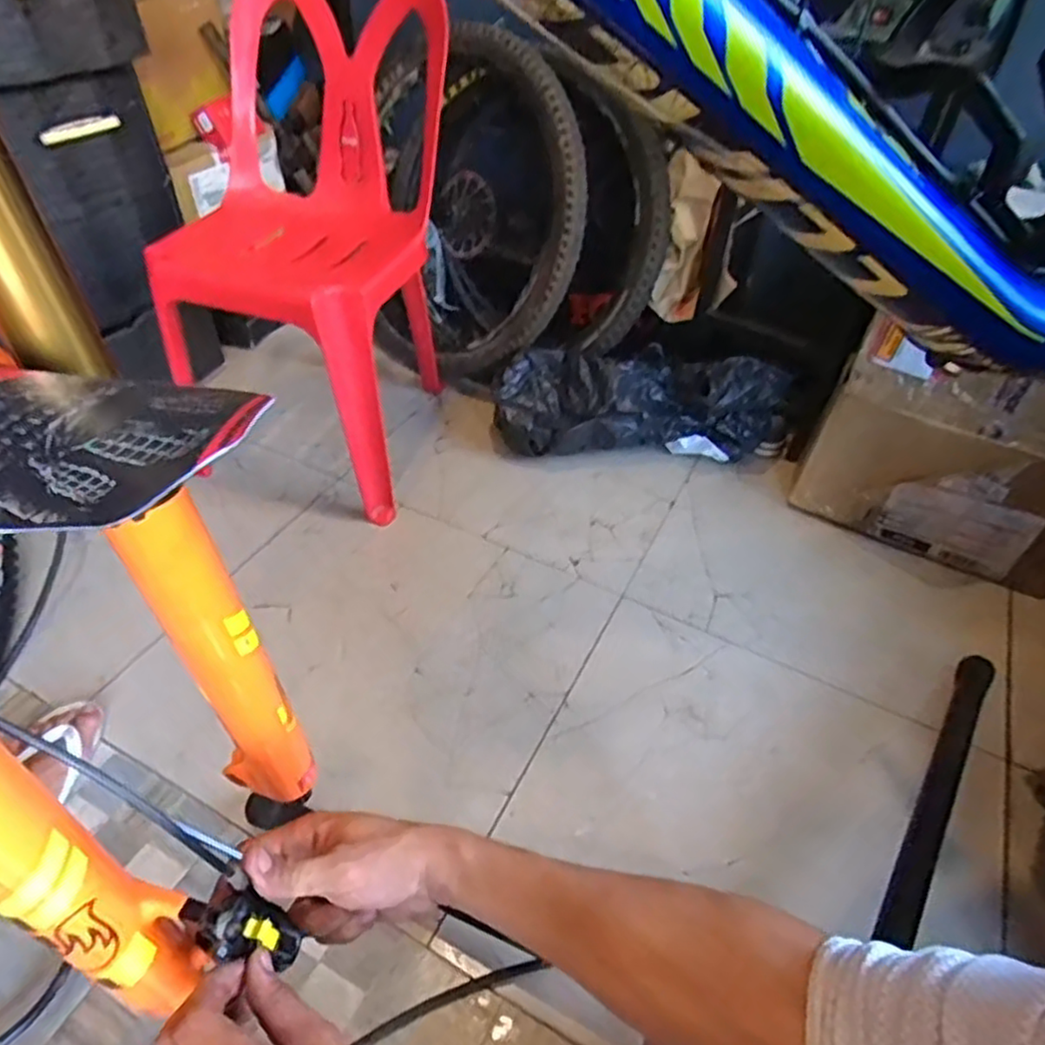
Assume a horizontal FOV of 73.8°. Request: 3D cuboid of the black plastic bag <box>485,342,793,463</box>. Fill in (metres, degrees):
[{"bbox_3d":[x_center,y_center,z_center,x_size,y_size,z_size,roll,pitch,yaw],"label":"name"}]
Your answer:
[{"bbox_3d":[0.243,-0.265,1.417,0.586,0.194,0.199,1,44,-3],"label":"black plastic bag"}]

